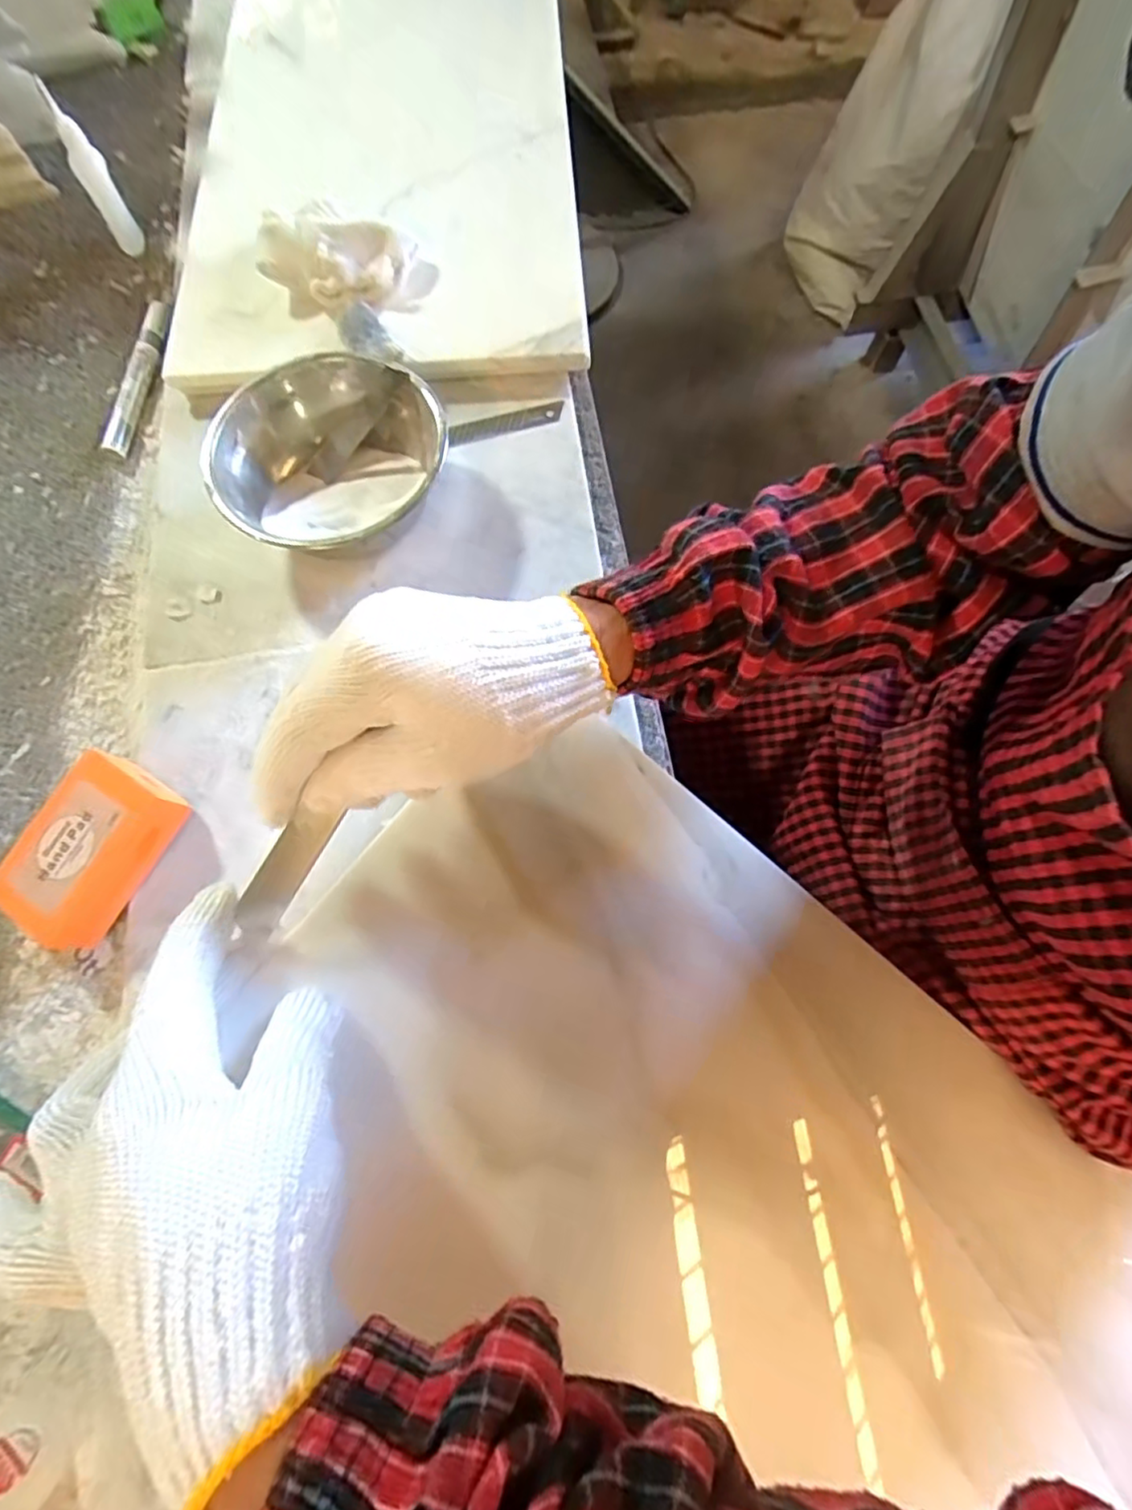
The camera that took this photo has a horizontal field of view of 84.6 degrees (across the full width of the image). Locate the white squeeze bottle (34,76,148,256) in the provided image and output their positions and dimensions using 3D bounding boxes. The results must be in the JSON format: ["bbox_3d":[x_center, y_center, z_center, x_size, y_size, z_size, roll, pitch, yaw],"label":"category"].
[{"bbox_3d":[-0.379,-0.466,0.499,0.023,0.104,0.016,-21,72,-7],"label":"white squeeze bottle"}]

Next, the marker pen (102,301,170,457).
[{"bbox_3d":[-0.326,-0.290,0.479,0.015,0.018,0.143,3,71,2],"label":"marker pen"}]

